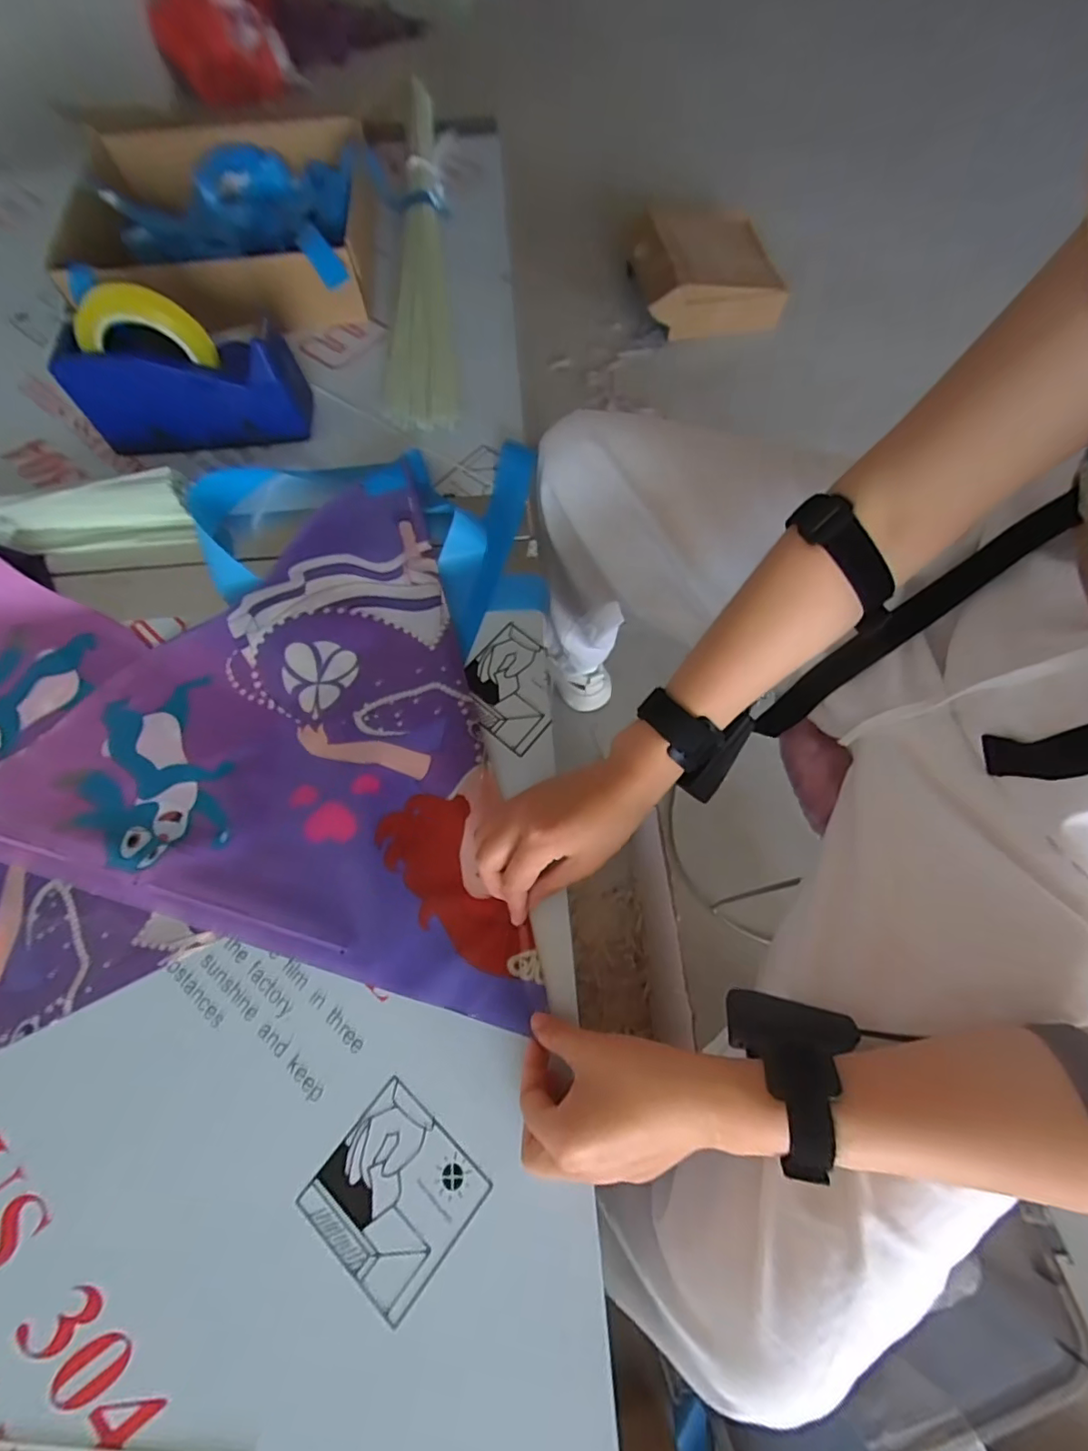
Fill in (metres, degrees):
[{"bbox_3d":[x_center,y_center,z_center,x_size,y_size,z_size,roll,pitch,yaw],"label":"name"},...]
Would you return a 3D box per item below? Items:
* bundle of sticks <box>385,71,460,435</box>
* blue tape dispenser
[{"bbox_3d":[-0.167,-0.639,0.719,0.074,0.030,0.706,-6,68,-1],"label":"bundle of sticks"},{"bbox_3d":[-0.350,-0.346,0.536,0.203,0.123,0.066,-5,68,0],"label":"blue tape dispenser"}]

